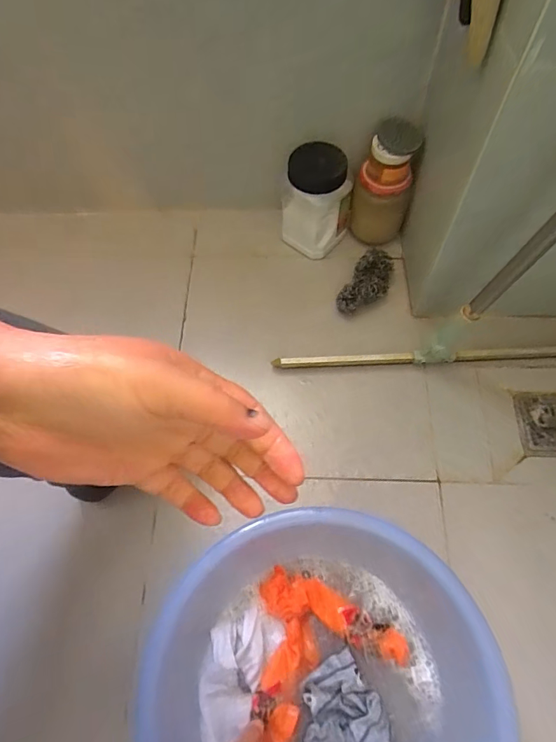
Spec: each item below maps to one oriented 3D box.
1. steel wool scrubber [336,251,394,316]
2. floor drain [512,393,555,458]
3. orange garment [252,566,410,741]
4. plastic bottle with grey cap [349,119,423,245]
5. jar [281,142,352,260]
[{"bbox_3d":[0.151,-0.146,0.752,0.065,0.045,0.126,27,68,15],"label":"steel wool scrubber"},{"bbox_3d":[0.424,0.081,0.671,0.118,0.006,0.099,-1,64,2],"label":"floor drain"},{"bbox_3d":[0.043,0.341,0.520,0.180,0.026,0.152,26,70,12],"label":"orange garment"},{"bbox_3d":[0.173,-0.302,0.732,0.092,0.177,0.078,9,65,7],"label":"plastic bottle with grey cap"},{"bbox_3d":[0.065,-0.284,0.767,0.099,0.175,0.102,-1,64,2],"label":"jar"}]

